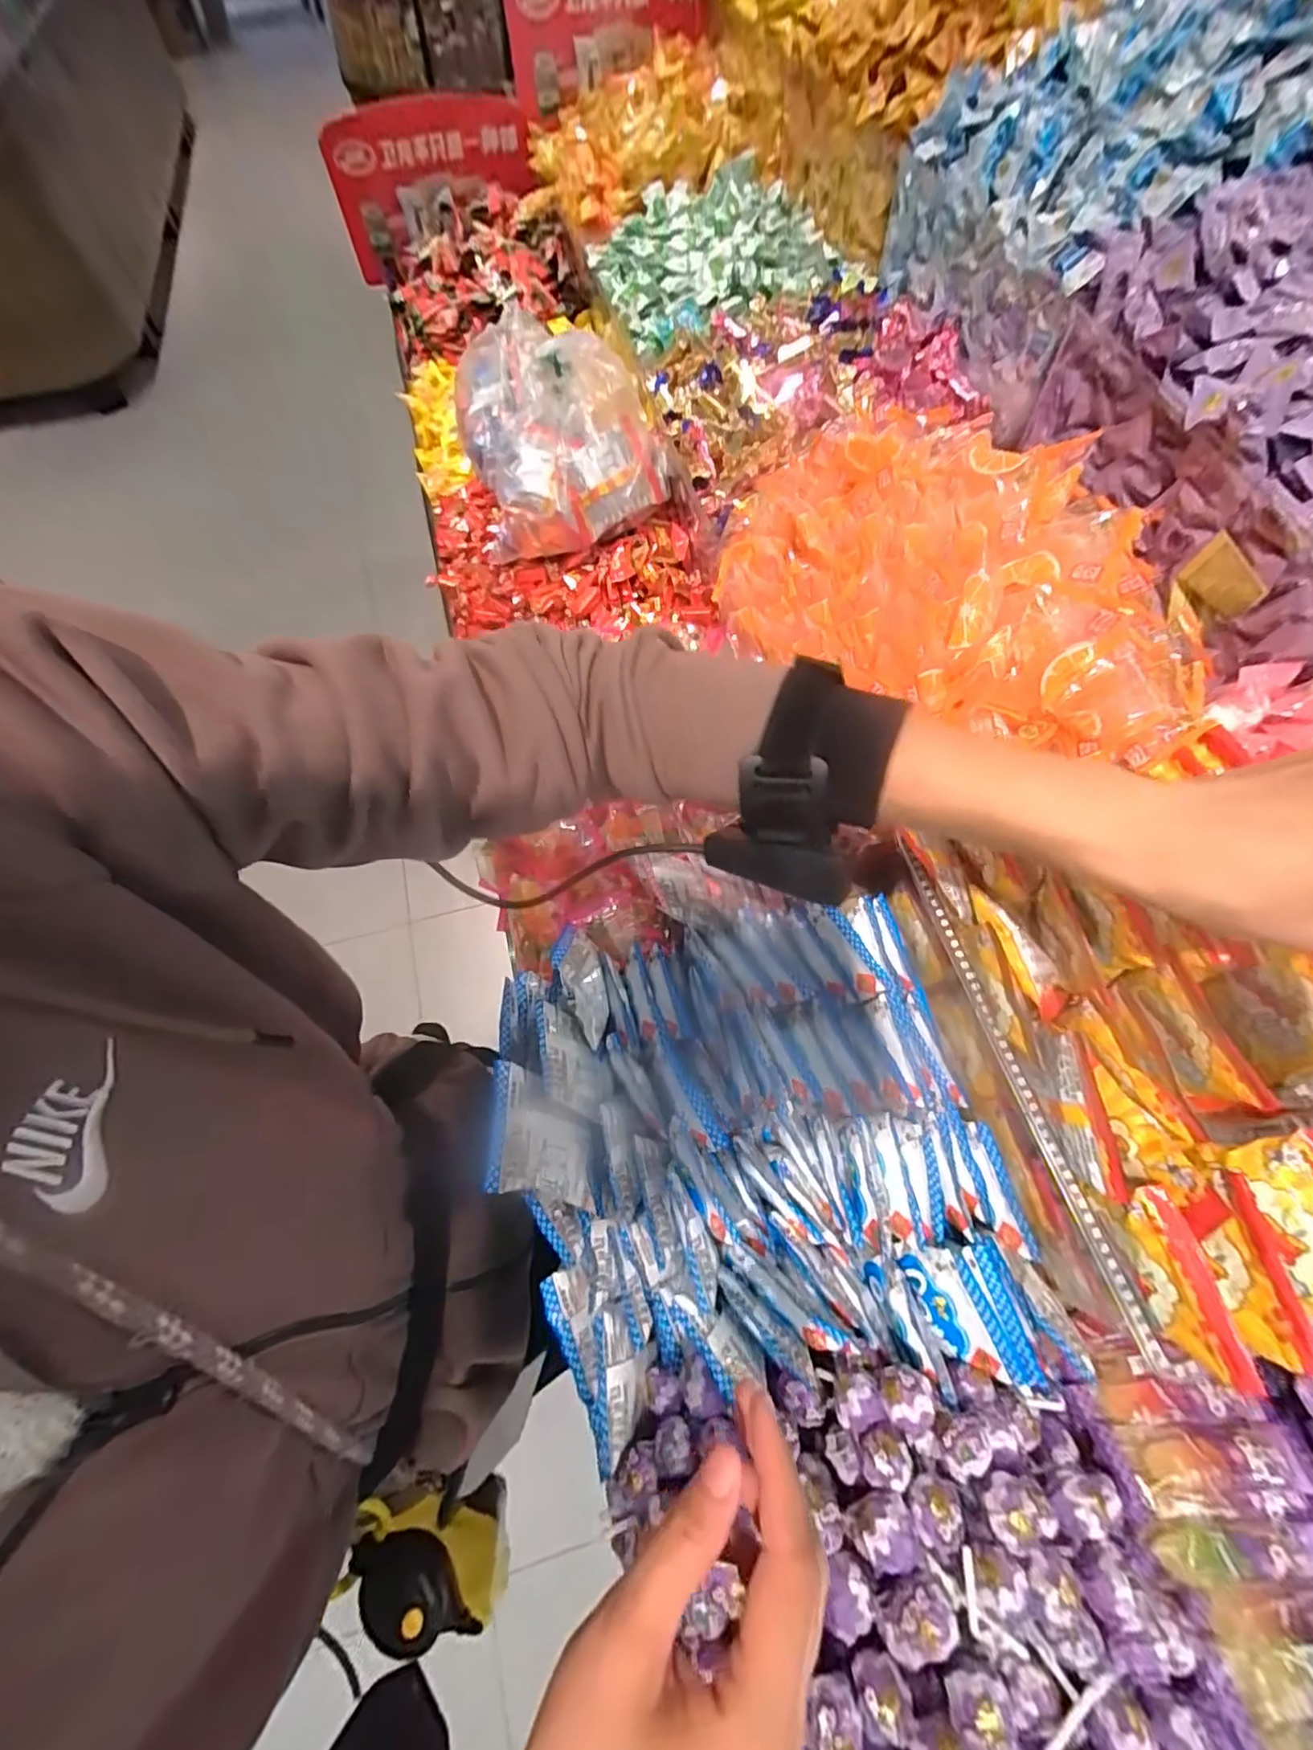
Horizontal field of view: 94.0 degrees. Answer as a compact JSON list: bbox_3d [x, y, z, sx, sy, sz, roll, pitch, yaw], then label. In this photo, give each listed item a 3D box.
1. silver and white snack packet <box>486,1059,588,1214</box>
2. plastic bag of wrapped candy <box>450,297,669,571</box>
[{"bbox_3d":[-0.070,0.158,0.377,0.068,0.013,0.074,22,40,-30],"label":"silver and white snack packet"},{"bbox_3d":[-0.095,-0.435,0.598,0.179,0.141,0.206,-13,65,-7],"label":"plastic bag of wrapped candy"}]

